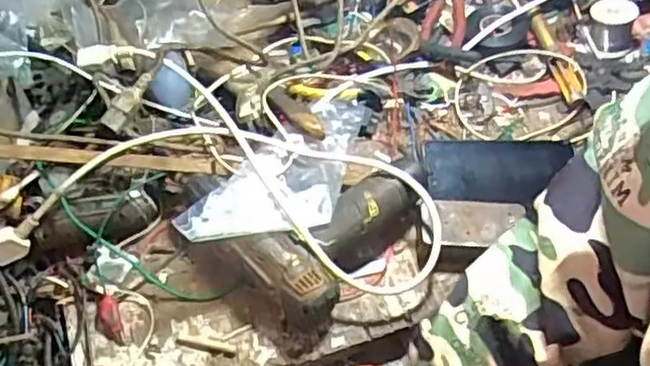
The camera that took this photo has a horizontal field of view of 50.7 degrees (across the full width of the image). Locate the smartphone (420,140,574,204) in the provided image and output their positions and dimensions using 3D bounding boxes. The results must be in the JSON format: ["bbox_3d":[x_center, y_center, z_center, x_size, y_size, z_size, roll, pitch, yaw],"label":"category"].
[{"bbox_3d":[0.178,-0.014,0.709,0.152,0.007,0.067,3,85,-11],"label":"smartphone"}]

